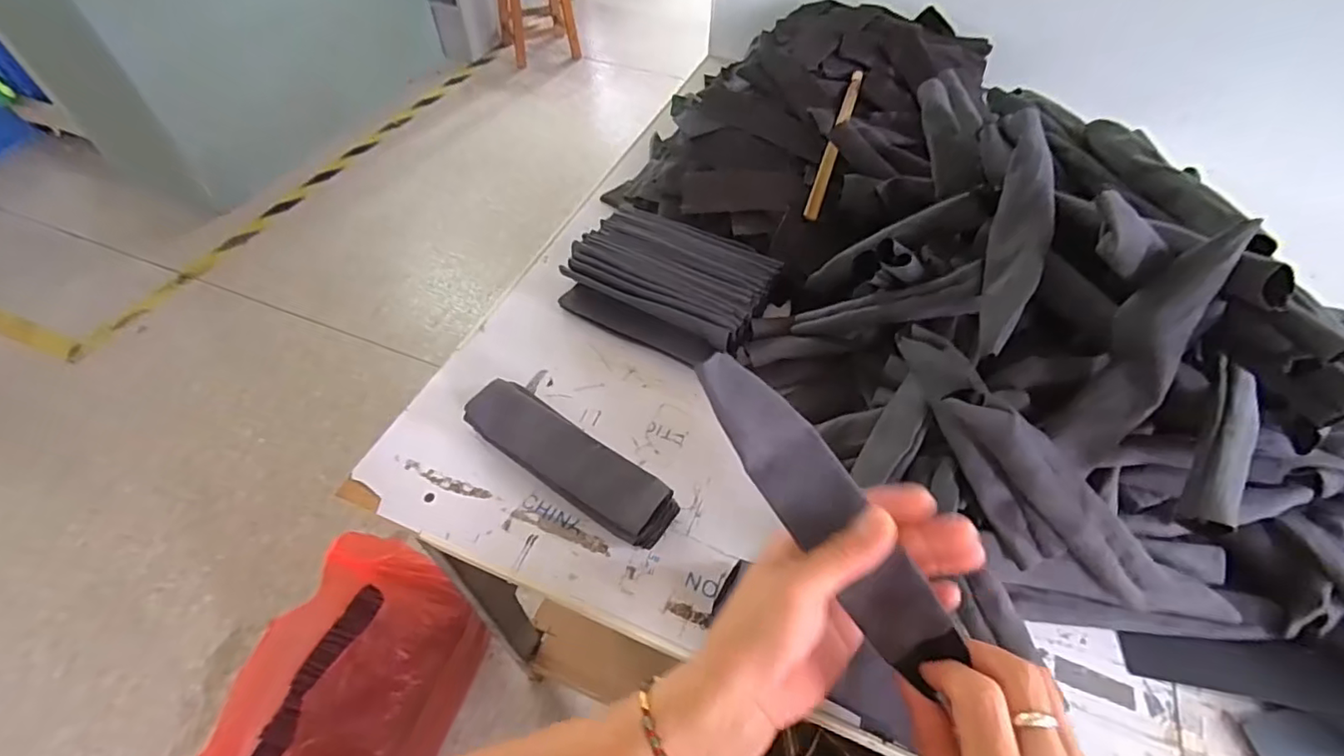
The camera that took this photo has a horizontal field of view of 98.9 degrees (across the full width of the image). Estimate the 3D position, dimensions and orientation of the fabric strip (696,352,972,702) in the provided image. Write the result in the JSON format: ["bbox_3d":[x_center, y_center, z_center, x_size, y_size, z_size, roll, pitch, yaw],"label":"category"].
[{"bbox_3d":[0.081,0.066,0.312,0.040,0.026,0.189,-32,81,-24],"label":"fabric strip"}]

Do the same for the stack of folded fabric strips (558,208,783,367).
[{"bbox_3d":[-0.004,-0.096,0.579,0.197,0.046,0.135,25,56,17],"label":"stack of folded fabric strips"}]

